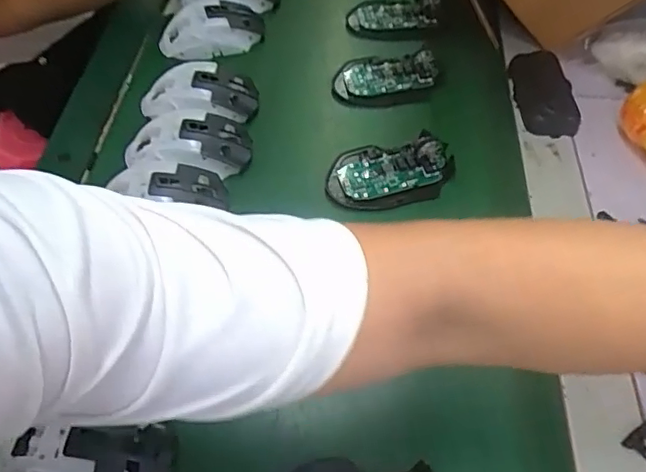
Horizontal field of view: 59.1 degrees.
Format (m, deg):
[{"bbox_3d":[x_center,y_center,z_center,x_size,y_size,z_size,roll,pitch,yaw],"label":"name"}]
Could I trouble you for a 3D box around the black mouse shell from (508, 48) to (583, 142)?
[{"bbox_3d":[0.221,-0.146,0.577,0.051,0.022,0.111,-2,54,-1],"label":"black mouse shell"}]

